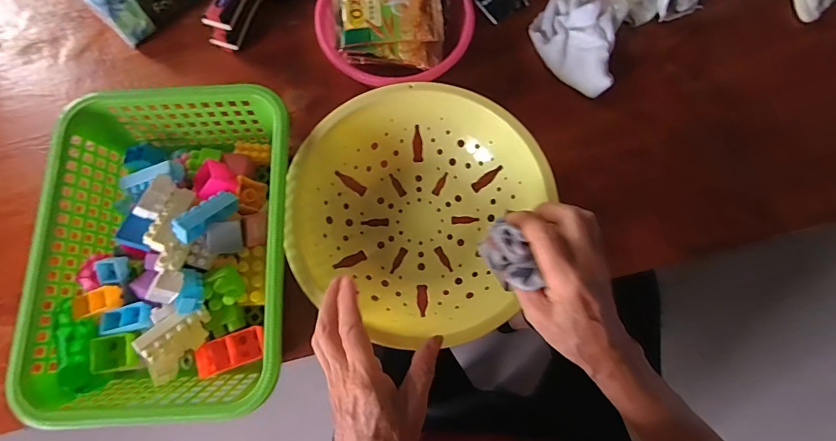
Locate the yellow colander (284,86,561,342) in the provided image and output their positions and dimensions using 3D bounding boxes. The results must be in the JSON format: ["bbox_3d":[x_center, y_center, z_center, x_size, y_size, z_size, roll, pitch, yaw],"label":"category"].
[{"bbox_3d":[-0.001,-0.012,0.431,0.232,0.067,0.235,32,78,9],"label":"yellow colander"}]

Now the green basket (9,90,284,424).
[{"bbox_3d":[-0.229,0.025,0.411,0.215,0.082,0.289,-3,75,1],"label":"green basket"}]

